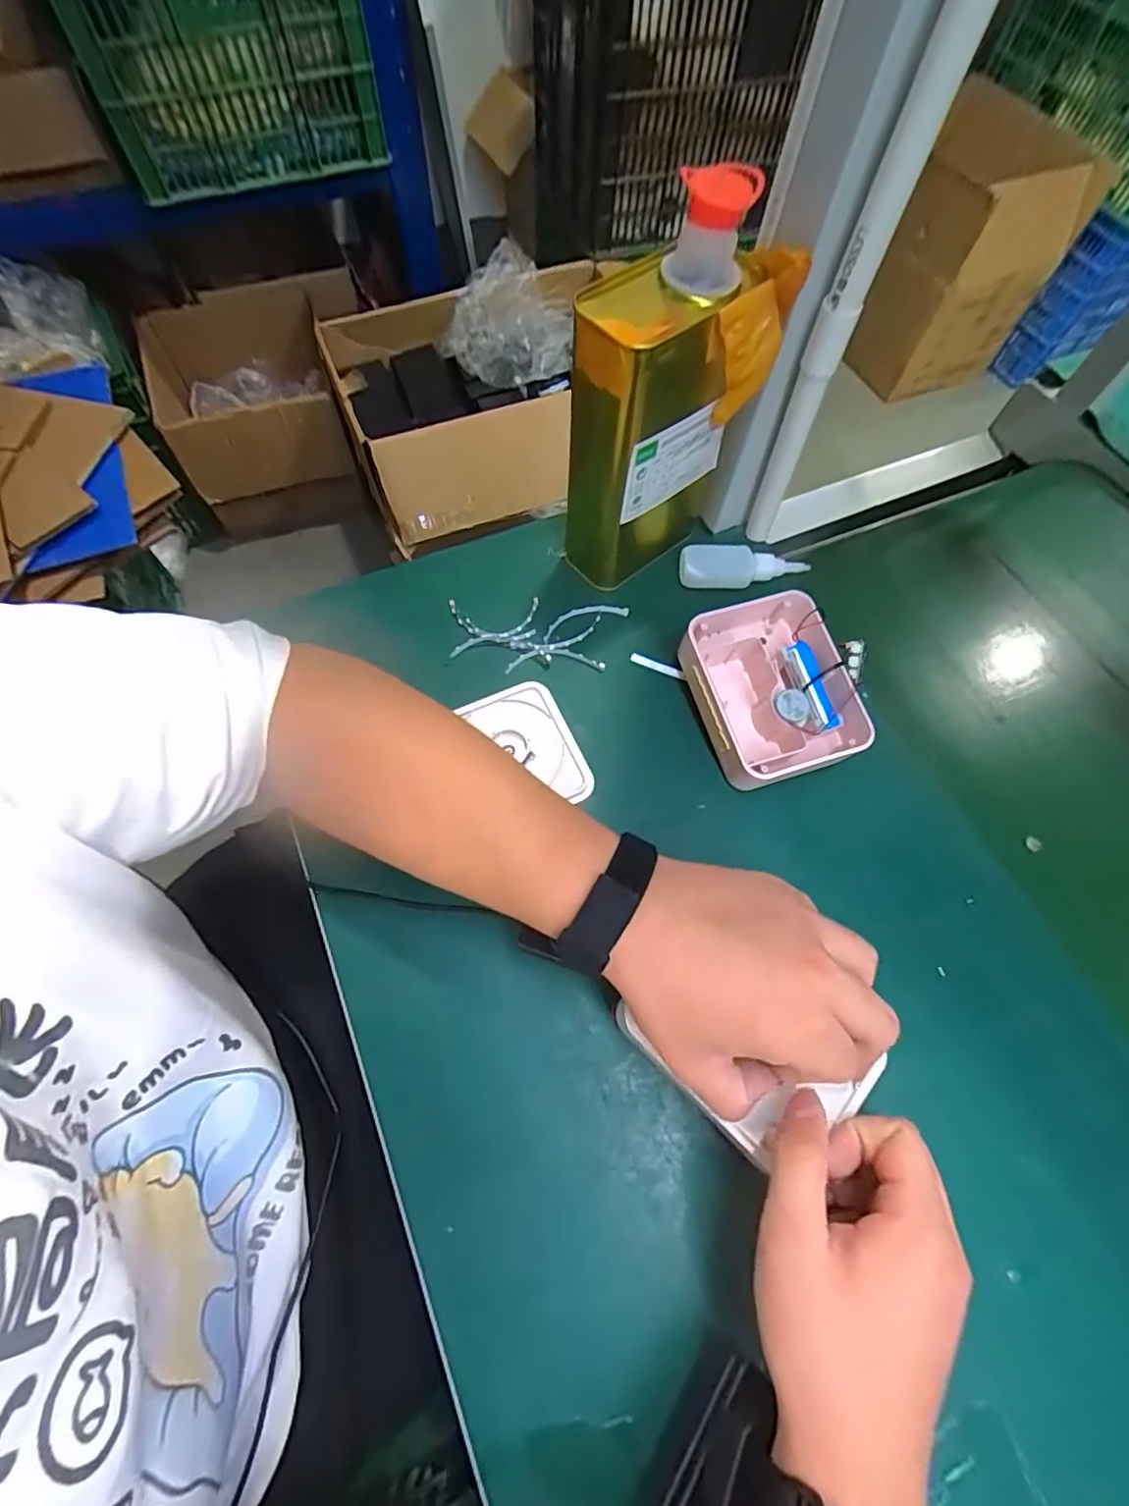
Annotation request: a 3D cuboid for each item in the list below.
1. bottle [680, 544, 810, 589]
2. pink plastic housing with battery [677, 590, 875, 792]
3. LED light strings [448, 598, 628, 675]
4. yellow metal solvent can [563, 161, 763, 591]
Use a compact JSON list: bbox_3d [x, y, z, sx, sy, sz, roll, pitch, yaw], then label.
[{"bbox_3d":[0.149,-0.156,0.494,0.107,0.021,0.033,0,66,-2],"label":"bottle"},{"bbox_3d":[0.152,-0.045,0.433,0.111,0.056,0.131,-14,67,-8],"label":"pink plastic housing with battery"},{"bbox_3d":[-0.021,-0.098,0.483,0.139,0.013,0.066,-3,66,-3],"label":"LED light strings"},{"bbox_3d":[0.057,-0.228,0.412,0.107,0.238,0.077,-40,73,-18],"label":"yellow metal solvent can"}]

